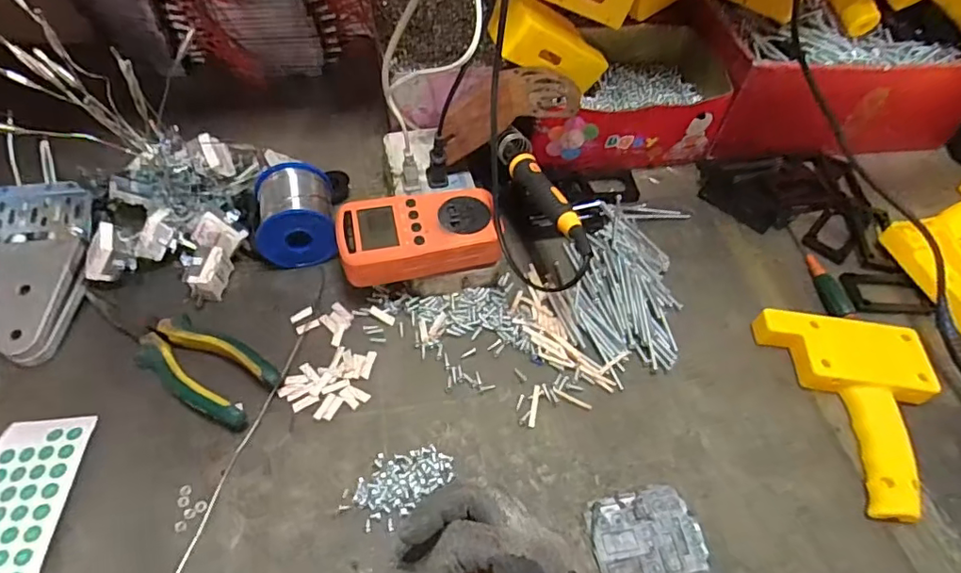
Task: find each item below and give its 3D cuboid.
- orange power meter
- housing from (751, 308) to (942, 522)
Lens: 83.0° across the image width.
[{"bbox_3d":[-0.050,-0.042,0.438,0.122,0.031,0.069,-8,55,-10],"label":"orange power meter"},{"bbox_3d":[0.308,0.085,0.424,0.109,0.030,0.164,-9,55,-11],"label":"housing"}]

